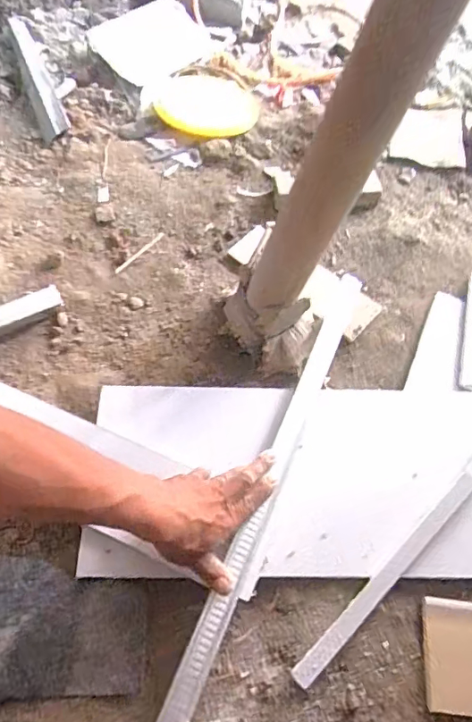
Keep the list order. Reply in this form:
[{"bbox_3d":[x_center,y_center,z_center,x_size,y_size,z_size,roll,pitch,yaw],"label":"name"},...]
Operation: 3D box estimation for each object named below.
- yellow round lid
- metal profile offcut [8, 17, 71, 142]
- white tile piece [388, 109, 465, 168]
[{"bbox_3d":[-0.058,-0.494,0.974,0.192,0.016,0.179,2,58,-4],"label":"yellow round lid"},{"bbox_3d":[-0.373,-0.540,0.941,0.050,0.039,0.349,-17,61,-15],"label":"metal profile offcut"},{"bbox_3d":[0.374,-0.439,0.971,0.134,0.015,0.174,18,58,6],"label":"white tile piece"}]

